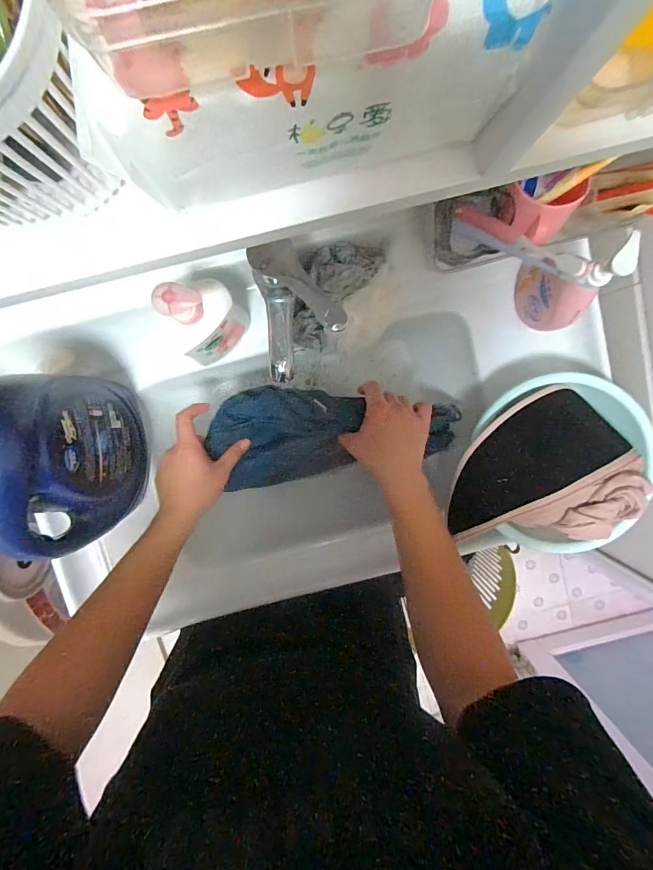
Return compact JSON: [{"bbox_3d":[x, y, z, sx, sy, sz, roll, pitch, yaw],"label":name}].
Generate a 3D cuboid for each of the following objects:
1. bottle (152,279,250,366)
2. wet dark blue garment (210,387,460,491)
[{"bbox_3d":[-0.142,-0.130,0.467,0.092,0.188,0.054,-44,96,4],"label":"bottle"},{"bbox_3d":[0.020,0.001,0.552,0.347,0.066,0.130,-2,98,-9],"label":"wet dark blue garment"}]

